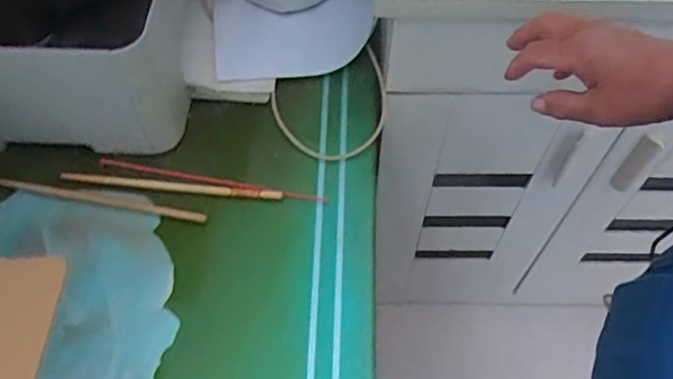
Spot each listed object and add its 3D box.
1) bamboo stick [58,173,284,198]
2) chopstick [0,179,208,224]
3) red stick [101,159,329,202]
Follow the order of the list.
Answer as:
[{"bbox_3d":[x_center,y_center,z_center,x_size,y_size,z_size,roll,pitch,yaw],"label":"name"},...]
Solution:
[{"bbox_3d":[-0.175,-0.004,0.623,0.234,0.004,0.010,5,59,3],"label":"bamboo stick"},{"bbox_3d":[-0.247,0.009,0.614,0.232,0.006,0.011,11,60,6],"label":"chopstick"},{"bbox_3d":[-0.132,-0.009,0.629,0.248,0.004,0.011,9,60,5],"label":"red stick"}]

